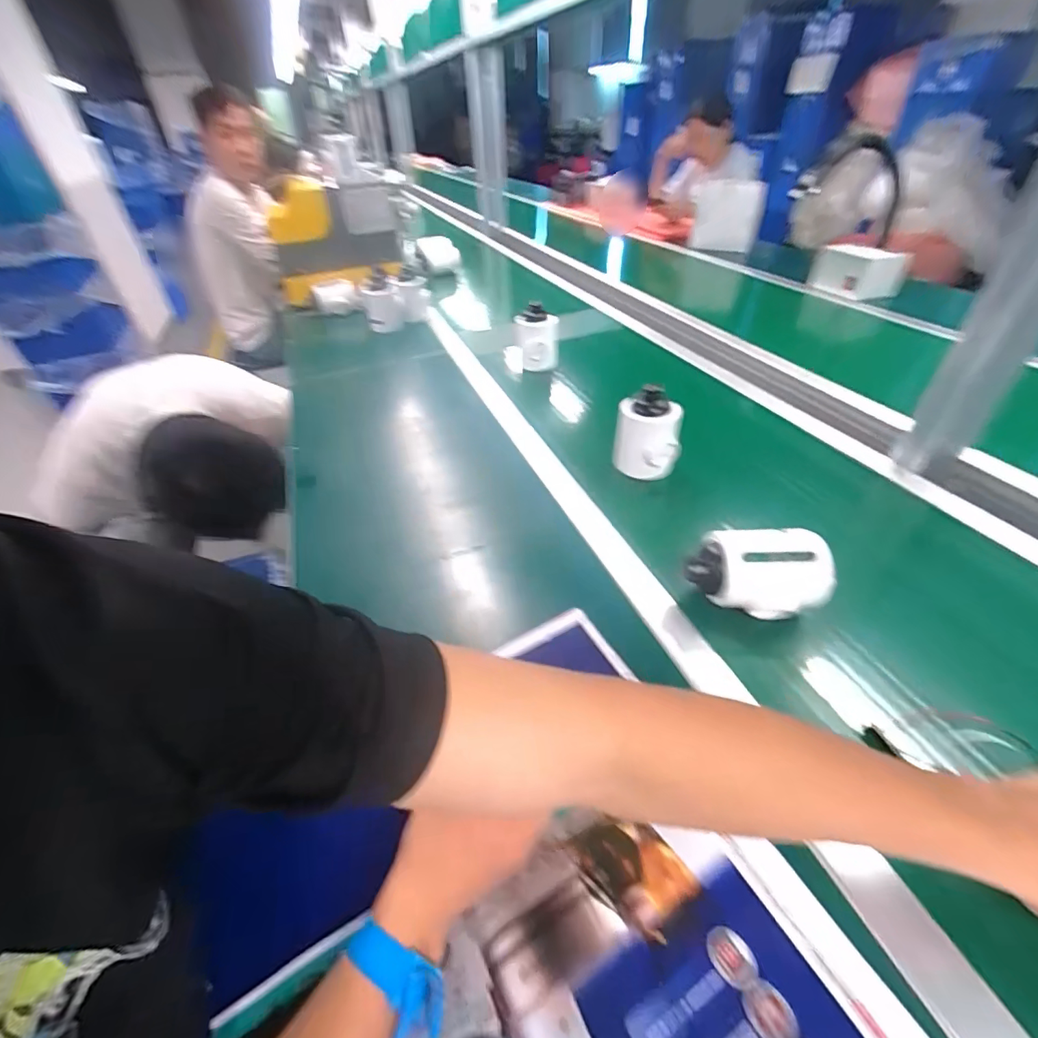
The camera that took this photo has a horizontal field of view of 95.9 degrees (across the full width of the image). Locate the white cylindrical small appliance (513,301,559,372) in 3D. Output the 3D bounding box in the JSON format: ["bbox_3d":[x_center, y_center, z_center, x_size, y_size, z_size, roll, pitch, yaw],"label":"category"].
[{"bbox_3d":[0.037,-0.369,0.955,0.085,0.123,0.074,0,40,4],"label":"white cylindrical small appliance"}]

